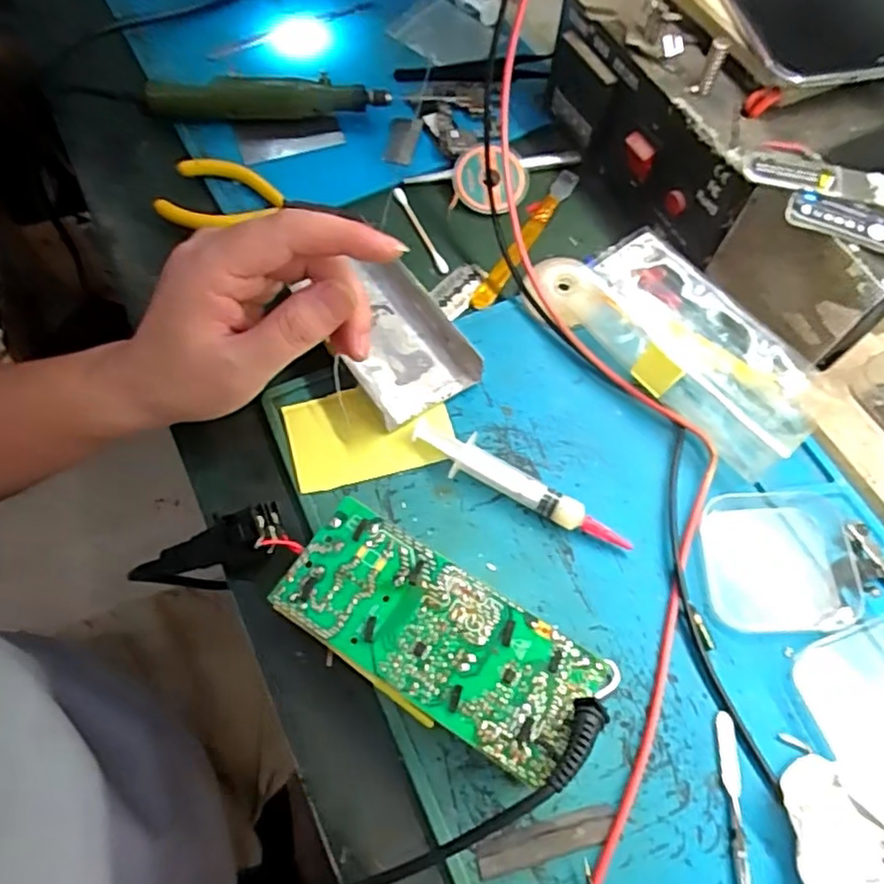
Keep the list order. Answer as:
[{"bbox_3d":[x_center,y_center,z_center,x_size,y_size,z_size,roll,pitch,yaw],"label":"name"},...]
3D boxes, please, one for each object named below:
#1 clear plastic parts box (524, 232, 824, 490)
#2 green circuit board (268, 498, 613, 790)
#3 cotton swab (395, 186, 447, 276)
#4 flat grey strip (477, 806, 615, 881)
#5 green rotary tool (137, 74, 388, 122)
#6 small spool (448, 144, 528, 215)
[{"bbox_3d":[0.121,-0.055,0.345,0.059,0.040,0.157,-35,69,-16],"label":"clear plastic parts box"},{"bbox_3d":[-0.003,0.083,0.284,0.131,0.026,0.059,32,68,14],"label":"green circuit board"},{"bbox_3d":[-0.013,-0.131,0.404,0.006,0.007,0.071,-23,66,-11],"label":"cotton swab"},{"bbox_3d":[0.041,0.157,0.259,0.055,0.004,0.013,-12,65,-6],"label":"flat grey strip"},{"bbox_3d":[-0.116,-0.223,0.436,0.157,0.033,0.021,0,64,0],"label":"green rotary tool"},{"bbox_3d":[0.030,-0.162,0.413,0.047,0.018,0.042,1,86,-1],"label":"small spool"}]

